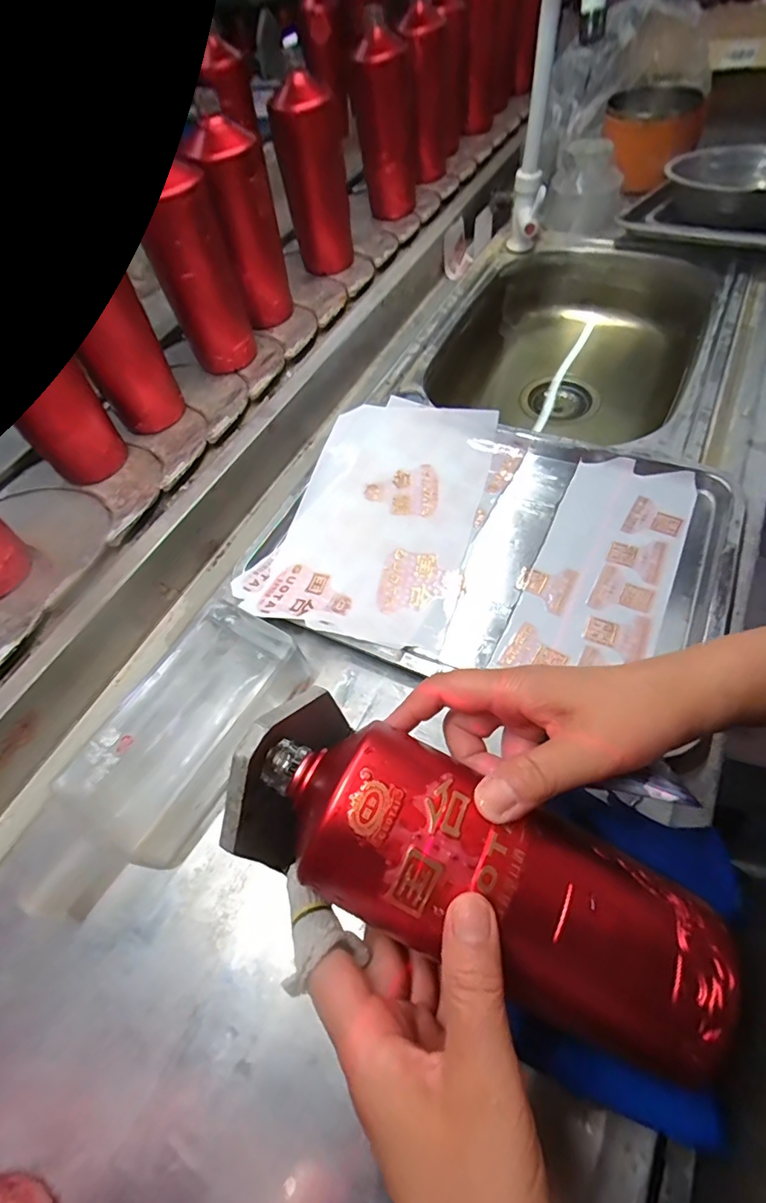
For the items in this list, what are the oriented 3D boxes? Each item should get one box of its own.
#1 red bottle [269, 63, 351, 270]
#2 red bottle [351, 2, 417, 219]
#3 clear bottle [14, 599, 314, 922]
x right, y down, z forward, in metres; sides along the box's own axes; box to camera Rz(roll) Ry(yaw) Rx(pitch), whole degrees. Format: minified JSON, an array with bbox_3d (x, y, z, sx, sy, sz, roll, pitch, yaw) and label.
[{"bbox_3d":[-0.087,-0.526,0.627,0.063,0.170,0.060,-34,62,-19],"label":"red bottle"},{"bbox_3d":[0.005,-0.663,0.693,0.084,0.181,0.062,1,57,2],"label":"red bottle"},{"bbox_3d":[-0.145,0.108,0.353,0.098,0.047,0.219,27,65,24],"label":"clear bottle"}]

